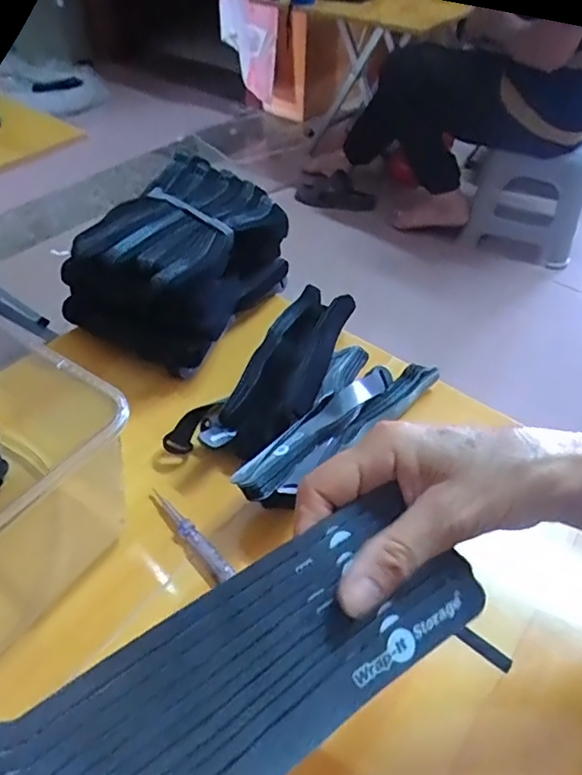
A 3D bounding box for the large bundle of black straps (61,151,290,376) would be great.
[{"bbox_3d":[-0.114,-0.138,0.597,0.161,0.093,0.219,24,52,19],"label":"large bundle of black straps"}]

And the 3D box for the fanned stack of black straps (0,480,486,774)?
[{"bbox_3d":[-0.014,0.117,0.216,0.193,0.028,0.085,-28,76,-28],"label":"fanned stack of black straps"}]

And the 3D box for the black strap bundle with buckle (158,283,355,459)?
[{"bbox_3d":[-0.002,-0.015,0.528,0.101,0.042,0.246,29,54,23],"label":"black strap bundle with buckle"}]

